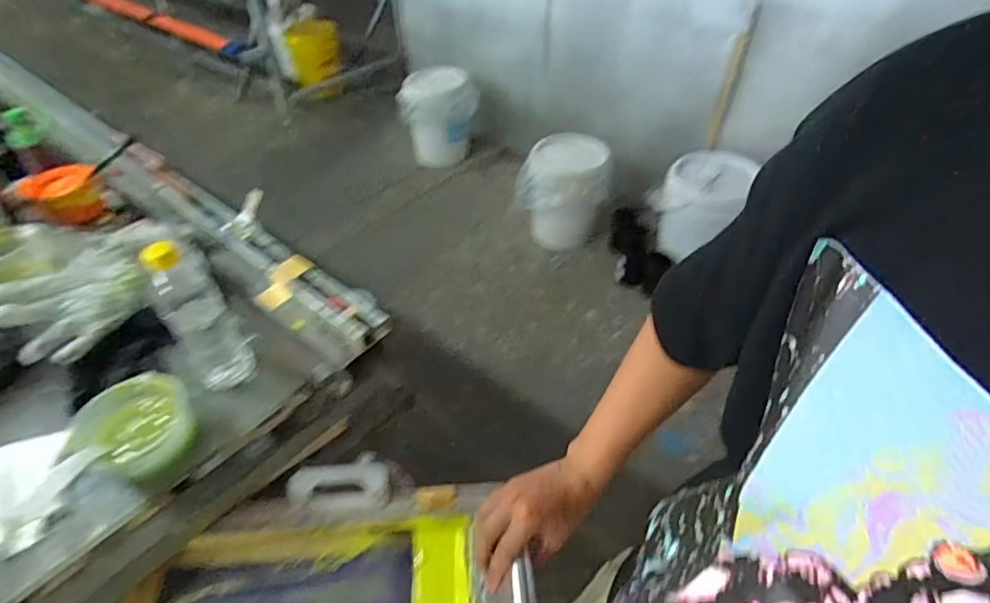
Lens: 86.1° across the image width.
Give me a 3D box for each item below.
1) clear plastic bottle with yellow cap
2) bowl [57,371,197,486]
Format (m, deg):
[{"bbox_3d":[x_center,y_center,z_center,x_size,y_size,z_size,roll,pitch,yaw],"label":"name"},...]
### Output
[{"bbox_3d":[-0.378,0.018,0.677,0.073,0.216,0.064,-30,51,-26],"label":"clear plastic bottle with yellow cap"},{"bbox_3d":[-0.420,0.147,0.631,0.112,0.062,0.114,-1,44,1],"label":"bowl"}]

